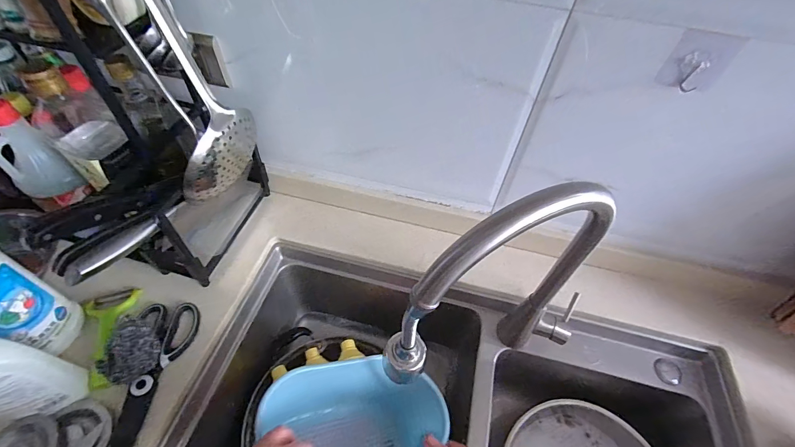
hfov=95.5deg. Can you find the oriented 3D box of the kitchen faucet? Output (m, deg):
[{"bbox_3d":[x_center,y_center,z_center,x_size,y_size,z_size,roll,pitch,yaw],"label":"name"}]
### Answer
[{"bbox_3d":[0.138,0.102,0.411,0.298,0.347,0.075,-23,56,-20],"label":"kitchen faucet"}]

